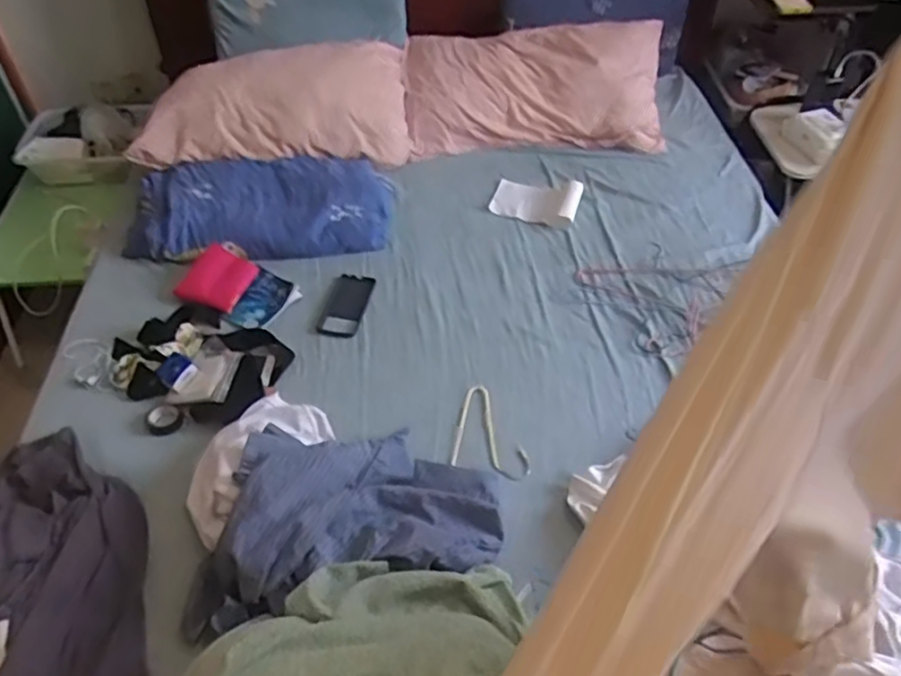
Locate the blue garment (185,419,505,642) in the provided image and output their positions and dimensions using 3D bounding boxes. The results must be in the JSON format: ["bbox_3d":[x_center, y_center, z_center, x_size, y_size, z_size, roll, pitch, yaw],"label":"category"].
[{"bbox_3d":[-0.156,0.240,1.011,0.458,0.114,0.261,-11,48,-10],"label":"blue garment"}]

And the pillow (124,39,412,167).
[{"bbox_3d":[-0.431,-0.583,1.709,0.648,0.173,0.345,-7,49,-6],"label":"pillow"}]

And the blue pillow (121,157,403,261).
[{"bbox_3d":[-0.412,-0.287,1.535,0.566,0.087,0.294,-4,48,-3],"label":"blue pillow"}]

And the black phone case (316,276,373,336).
[{"bbox_3d":[-0.206,-0.066,1.369,0.081,0.015,0.168,7,49,7],"label":"black phone case"}]

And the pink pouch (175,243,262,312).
[{"bbox_3d":[-0.470,-0.117,1.394,0.115,0.024,0.126,31,75,-7],"label":"pink pouch"}]

